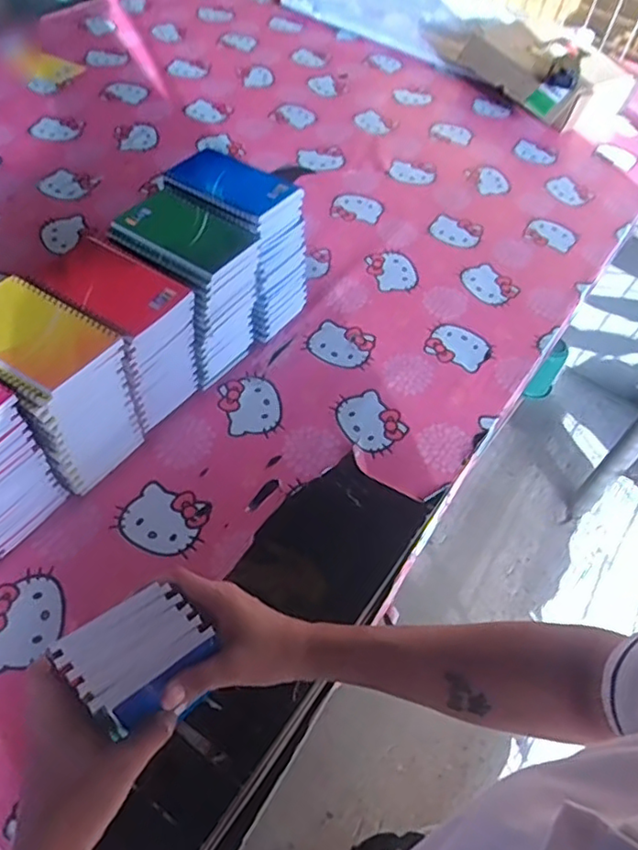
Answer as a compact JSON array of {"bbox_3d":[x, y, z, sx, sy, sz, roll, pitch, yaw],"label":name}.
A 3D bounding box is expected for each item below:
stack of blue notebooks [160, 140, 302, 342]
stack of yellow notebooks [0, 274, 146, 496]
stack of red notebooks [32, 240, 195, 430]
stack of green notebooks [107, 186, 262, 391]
[{"bbox_3d":[-0.098,-0.205,0.725,0.147,0.177,0.106,27,55,15],"label":"stack of blue notebooks"},{"bbox_3d":[-0.252,-0.027,0.576,0.126,0.174,0.097,30,56,16],"label":"stack of yellow notebooks"},{"bbox_3d":[-0.201,-0.085,0.631,0.129,0.167,0.093,30,56,16],"label":"stack of red notebooks"},{"bbox_3d":[-0.141,-0.148,0.682,0.128,0.172,0.113,28,55,15],"label":"stack of green notebooks"}]

